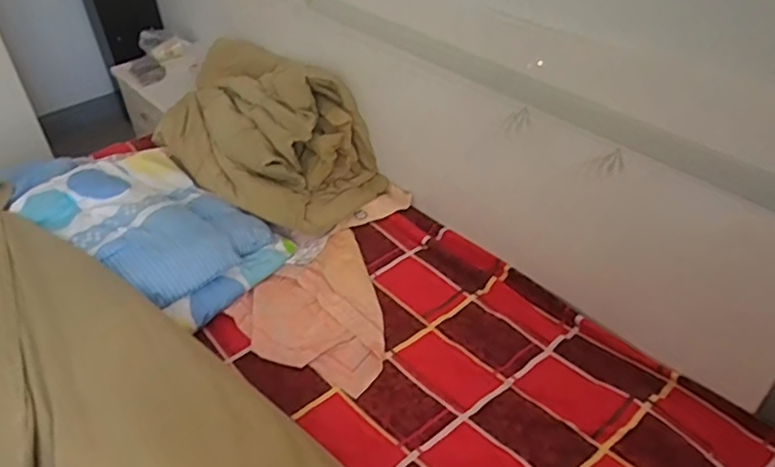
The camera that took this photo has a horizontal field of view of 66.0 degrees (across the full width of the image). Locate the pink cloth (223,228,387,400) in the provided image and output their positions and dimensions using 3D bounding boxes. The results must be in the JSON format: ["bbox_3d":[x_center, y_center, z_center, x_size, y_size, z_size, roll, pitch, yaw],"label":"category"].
[{"bbox_3d":[-0.120,0.173,1.311,0.343,0.017,0.383,-32,48,-28],"label":"pink cloth"}]

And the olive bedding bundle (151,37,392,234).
[{"bbox_3d":[-0.345,-0.264,1.604,0.598,0.325,0.342,23,46,27],"label":"olive bedding bundle"}]

